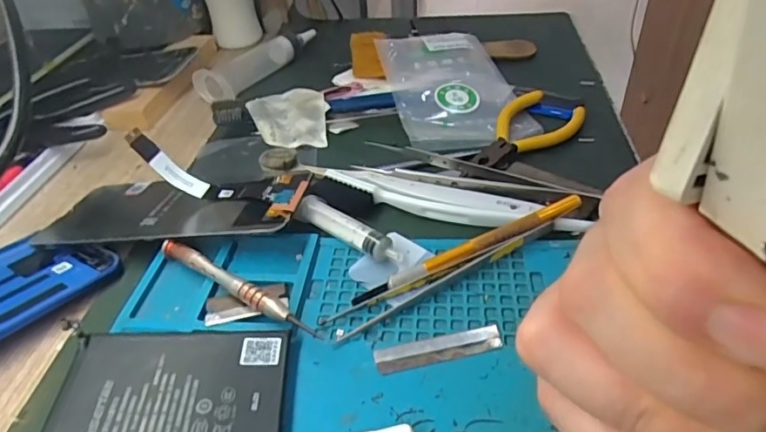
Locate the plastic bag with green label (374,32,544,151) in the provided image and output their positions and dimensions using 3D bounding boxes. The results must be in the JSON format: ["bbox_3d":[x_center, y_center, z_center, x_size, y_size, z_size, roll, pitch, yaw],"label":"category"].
[{"bbox_3d":[0.054,-0.109,0.423,0.096,0.015,0.164,-8,40,-5],"label":"plastic bag with green label"}]

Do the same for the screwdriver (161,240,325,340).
[{"bbox_3d":[-0.076,0.035,0.265,0.104,0.013,0.011,22,47,28],"label":"screwdriver"}]

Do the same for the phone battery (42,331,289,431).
[{"bbox_3d":[-0.085,0.073,0.213,0.088,0.004,0.064,0,41,-5],"label":"phone battery"}]

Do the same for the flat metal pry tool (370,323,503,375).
[{"bbox_3d":[0.025,0.059,0.236,0.057,0.004,0.013,-10,40,-7],"label":"flat metal pry tool"}]

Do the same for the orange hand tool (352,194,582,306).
[{"bbox_3d":[0.046,0.017,0.274,0.132,0.015,0.010,-18,42,-16],"label":"orange hand tool"}]

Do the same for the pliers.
[{"bbox_3d":[0.101,-0.058,0.363,0.053,0.010,0.100,22,47,28],"label":"pliers"}]

